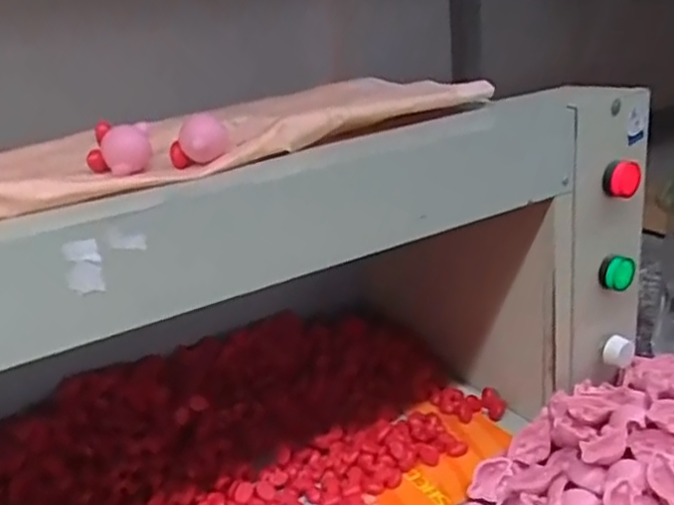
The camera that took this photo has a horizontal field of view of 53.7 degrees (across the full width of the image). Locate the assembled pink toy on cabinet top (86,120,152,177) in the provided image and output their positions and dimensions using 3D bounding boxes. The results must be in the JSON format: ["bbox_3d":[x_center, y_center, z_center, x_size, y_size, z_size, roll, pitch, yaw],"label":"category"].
[{"bbox_3d":[-0.134,-0.065,0.408,0.037,0.027,0.026,-9,26,-17],"label":"assembled pink toy on cabinet top"}]

